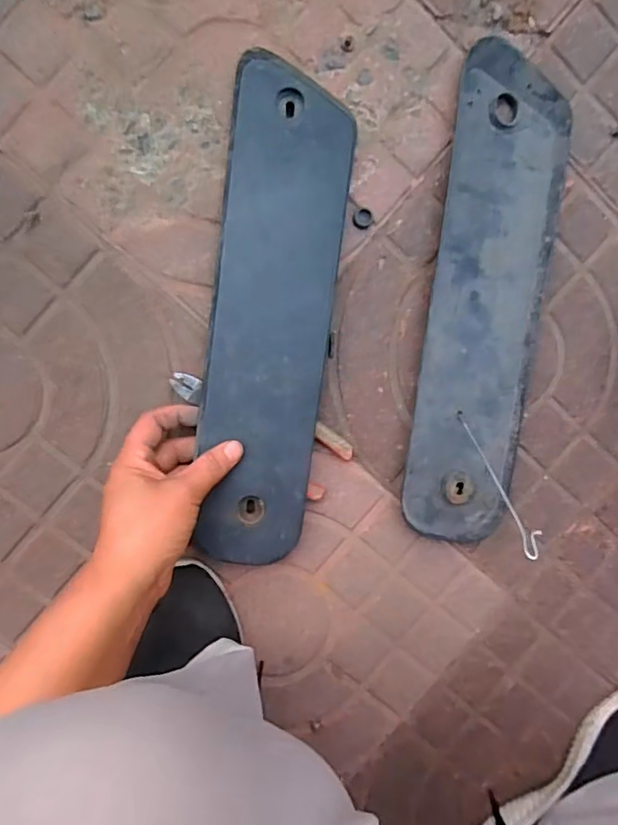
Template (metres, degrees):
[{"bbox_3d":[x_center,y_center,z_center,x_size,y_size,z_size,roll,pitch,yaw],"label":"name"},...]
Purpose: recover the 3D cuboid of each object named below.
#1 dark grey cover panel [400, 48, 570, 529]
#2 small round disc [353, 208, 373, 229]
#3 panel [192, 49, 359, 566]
[{"bbox_3d":[0.143,-0.087,0.461,0.093,0.021,0.379,6,96,-8],"label":"dark grey cover panel"},{"bbox_3d":[0.043,-0.153,0.448,0.016,0.005,0.017,-1,97,-7],"label":"small round disc"},{"bbox_3d":[-0.026,-0.071,0.427,0.090,0.026,0.360,5,92,-8],"label":"panel"}]

